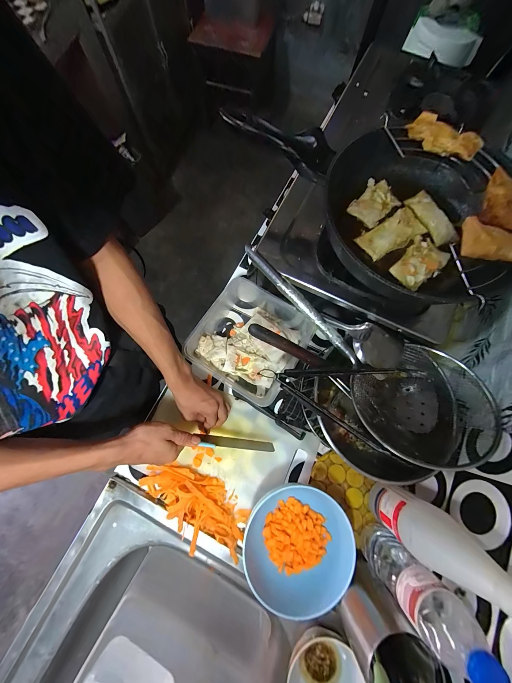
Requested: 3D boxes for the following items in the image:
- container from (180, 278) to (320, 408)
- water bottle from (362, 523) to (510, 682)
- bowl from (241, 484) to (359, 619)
[{"bbox_3d":[-0.016,-0.004,0.503,0.215,0.061,0.200,33,77,7],"label":"container"},{"bbox_3d":[0.209,0.326,0.322,0.059,0.221,0.057,0,75,-1],"label":"water bottle"},{"bbox_3d":[0.072,0.330,0.407,0.158,0.074,0.166,0,75,-1],"label":"bowl"}]

